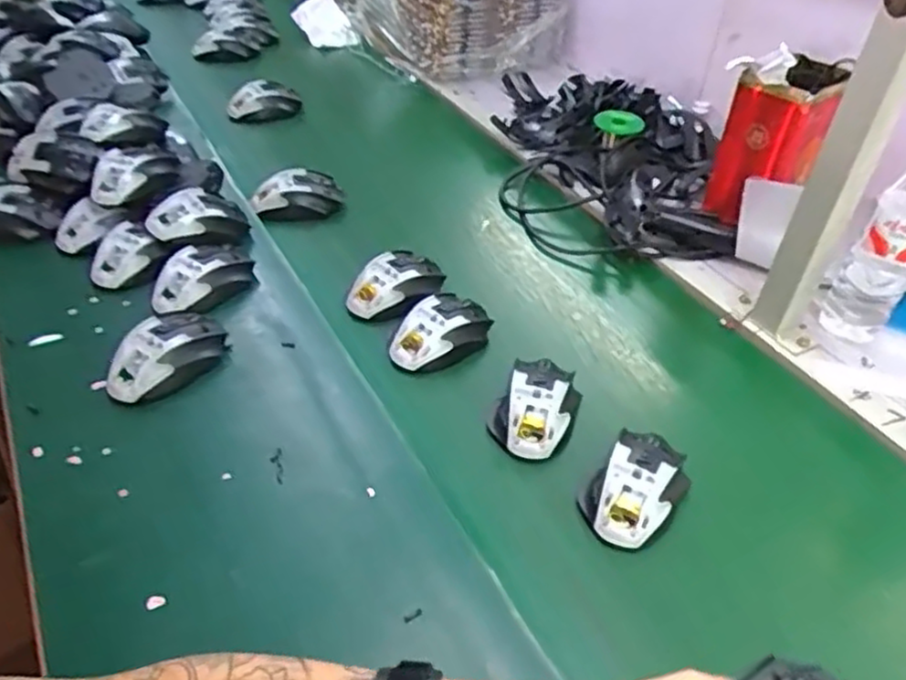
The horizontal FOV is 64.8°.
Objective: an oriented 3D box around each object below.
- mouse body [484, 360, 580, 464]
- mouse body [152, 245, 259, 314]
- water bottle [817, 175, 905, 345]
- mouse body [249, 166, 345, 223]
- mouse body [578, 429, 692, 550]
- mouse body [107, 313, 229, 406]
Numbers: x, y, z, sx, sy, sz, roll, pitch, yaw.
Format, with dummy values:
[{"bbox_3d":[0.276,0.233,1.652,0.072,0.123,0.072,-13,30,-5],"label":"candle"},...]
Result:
[{"bbox_3d":[0.078,0.061,0.661,0.076,0.038,0.101,19,42,17],"label":"mouse body"},{"bbox_3d":[-0.264,-0.065,0.762,0.074,0.041,0.116,21,43,19],"label":"mouse body"},{"bbox_3d":[0.438,-0.098,0.719,0.066,0.230,0.059,27,45,25],"label":"water bottle"},{"bbox_3d":[-0.200,-0.187,0.919,0.119,0.046,0.057,-3,40,-8],"label":"mouse body"},{"bbox_3d":[0.154,0.123,0.601,0.074,0.043,0.109,29,46,26],"label":"mouse body"},{"bbox_3d":[-0.269,0.013,0.670,0.068,0.040,0.113,34,48,31],"label":"mouse body"}]

